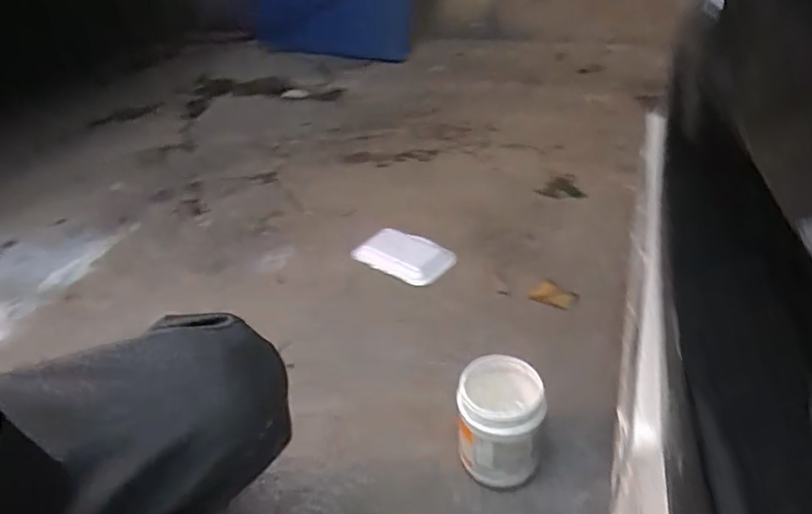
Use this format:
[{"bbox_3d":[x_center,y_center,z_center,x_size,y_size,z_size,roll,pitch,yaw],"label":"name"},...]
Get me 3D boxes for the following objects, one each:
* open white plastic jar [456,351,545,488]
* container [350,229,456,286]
[{"bbox_3d":[0.110,0.201,0.706,0.096,0.128,0.098,-2,35,1],"label":"open white plastic jar"},{"bbox_3d":[-0.004,-0.001,1.085,0.168,0.030,0.101,19,44,30],"label":"container"}]

